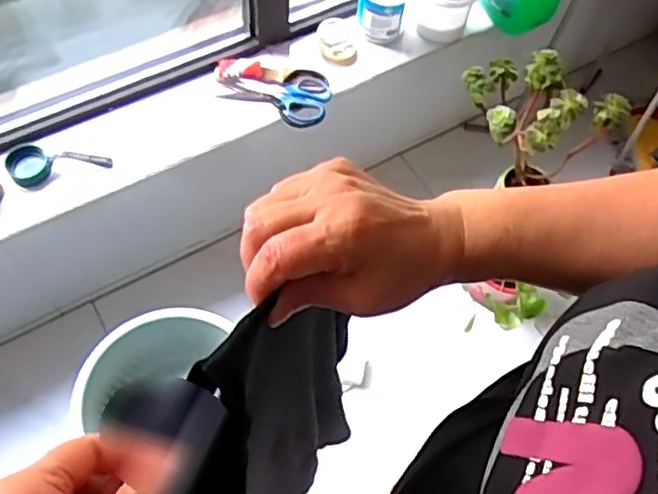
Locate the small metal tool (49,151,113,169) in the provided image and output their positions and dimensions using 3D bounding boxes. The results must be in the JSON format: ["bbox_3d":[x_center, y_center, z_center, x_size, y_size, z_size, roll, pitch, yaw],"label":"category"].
[{"bbox_3d":[-0.448,-0.159,1.190,0.105,0.016,0.018,7,60,-16],"label":"small metal tool"}]

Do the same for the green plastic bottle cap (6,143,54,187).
[{"bbox_3d":[-0.540,-0.147,1.170,0.081,0.025,0.068,34,65,15],"label":"green plastic bottle cap"}]

